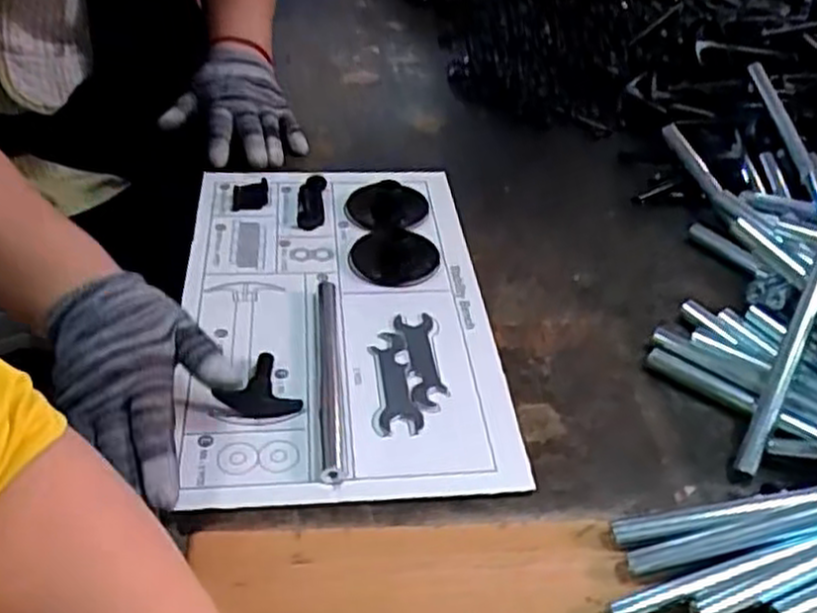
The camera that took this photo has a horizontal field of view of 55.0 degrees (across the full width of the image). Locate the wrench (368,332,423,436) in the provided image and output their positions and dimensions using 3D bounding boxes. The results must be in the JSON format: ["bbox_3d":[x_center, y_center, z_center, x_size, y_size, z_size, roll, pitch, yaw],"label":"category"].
[{"bbox_3d":[-0.010,0.050,0.536,0.027,0.005,0.090,-3,42,-8],"label":"wrench"}]

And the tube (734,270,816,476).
[{"bbox_3d":[0.254,0.036,0.526,0.013,0.020,0.172,23,71,23],"label":"tube"}]

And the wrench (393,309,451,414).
[{"bbox_3d":[0.010,0.037,0.554,0.026,0.004,0.093,-4,42,-8],"label":"wrench"}]

